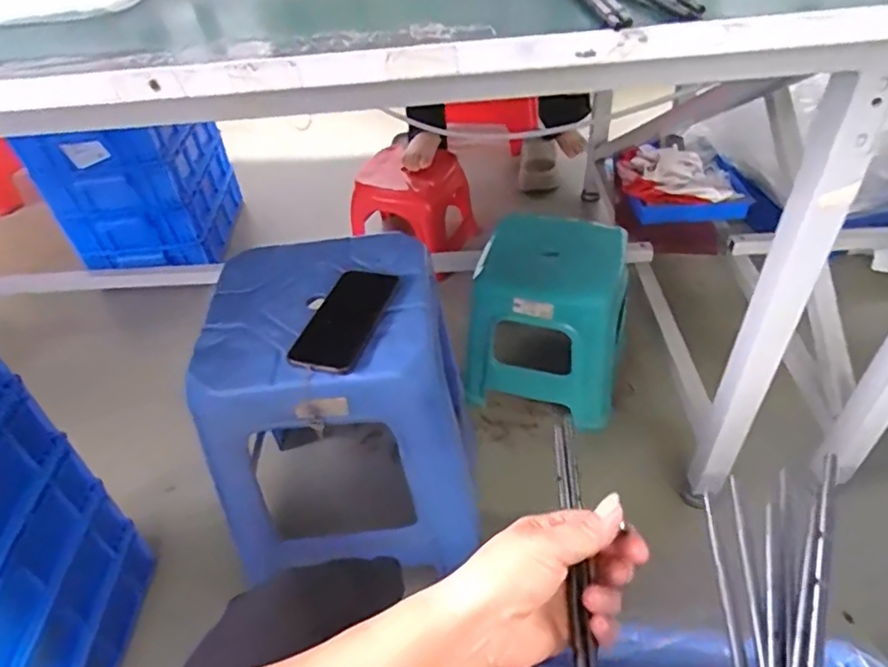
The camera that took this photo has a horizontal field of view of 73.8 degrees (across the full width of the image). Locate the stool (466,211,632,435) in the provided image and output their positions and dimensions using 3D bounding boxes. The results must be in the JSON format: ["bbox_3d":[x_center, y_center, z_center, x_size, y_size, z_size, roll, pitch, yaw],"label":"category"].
[{"bbox_3d":[0.185,-0.025,1.055,0.251,0.271,0.232,9,45,14],"label":"stool"}]

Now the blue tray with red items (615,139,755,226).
[{"bbox_3d":[0.517,-0.325,1.276,0.249,0.114,0.205,-5,43,1],"label":"blue tray with red items"}]

